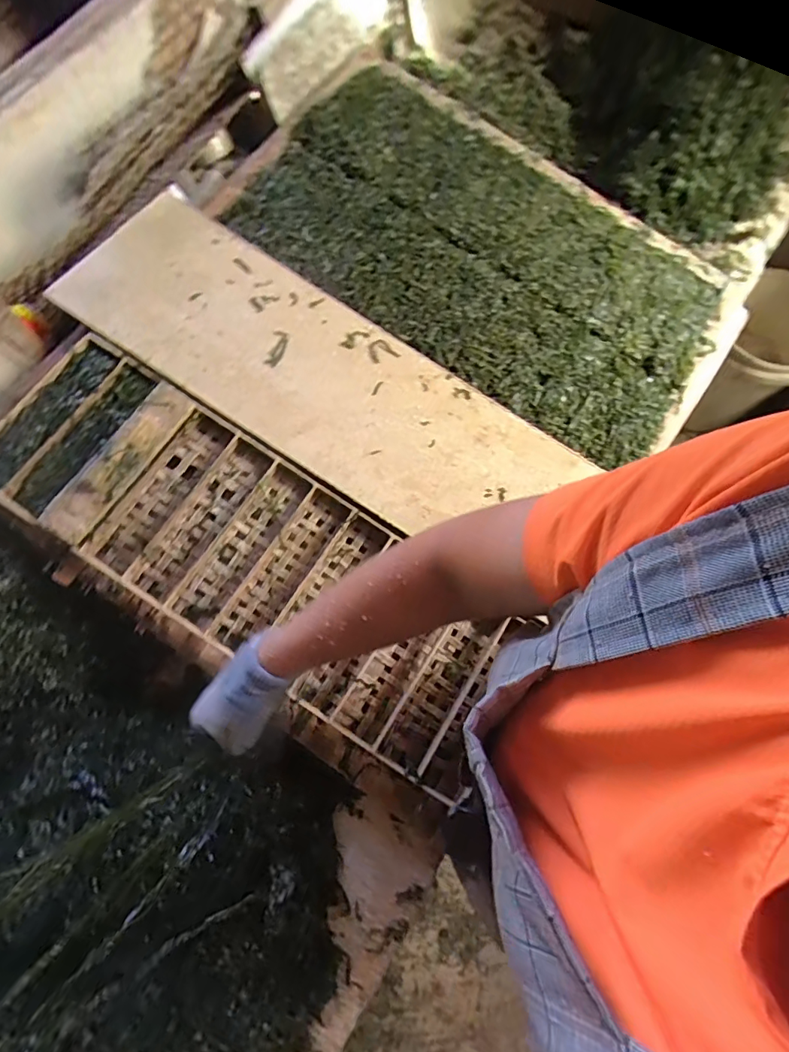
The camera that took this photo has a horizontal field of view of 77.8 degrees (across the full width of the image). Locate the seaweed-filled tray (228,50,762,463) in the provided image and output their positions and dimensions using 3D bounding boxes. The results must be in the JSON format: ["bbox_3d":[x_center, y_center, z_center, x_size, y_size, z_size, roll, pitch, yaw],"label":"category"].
[{"bbox_3d":[0.173,-0.419,0.762,0.733,0.042,0.467,32,76,-2],"label":"seaweed-filled tray"}]

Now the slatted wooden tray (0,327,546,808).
[{"bbox_3d":[-0.176,0.038,0.602,0.700,0.067,0.261,37,75,0],"label":"slatted wooden tray"}]

